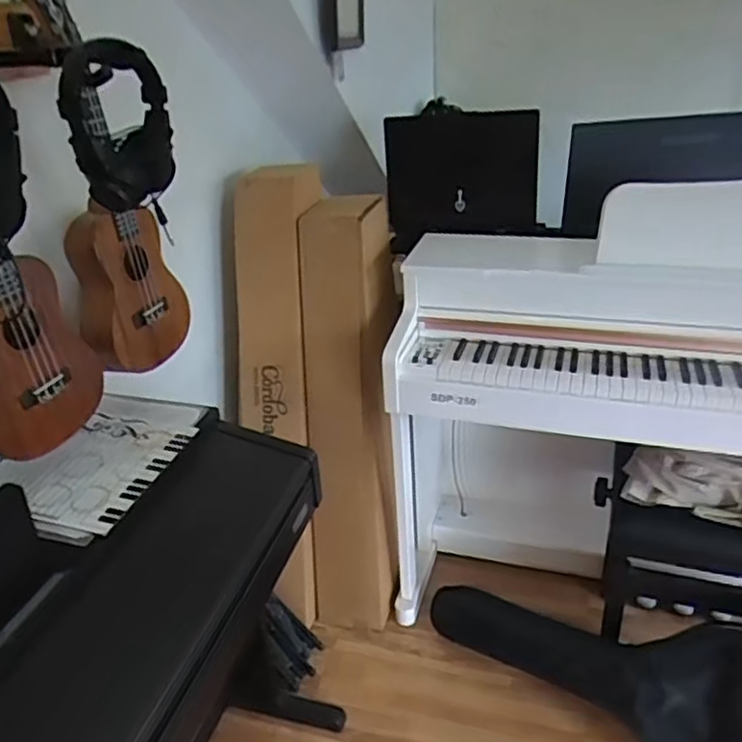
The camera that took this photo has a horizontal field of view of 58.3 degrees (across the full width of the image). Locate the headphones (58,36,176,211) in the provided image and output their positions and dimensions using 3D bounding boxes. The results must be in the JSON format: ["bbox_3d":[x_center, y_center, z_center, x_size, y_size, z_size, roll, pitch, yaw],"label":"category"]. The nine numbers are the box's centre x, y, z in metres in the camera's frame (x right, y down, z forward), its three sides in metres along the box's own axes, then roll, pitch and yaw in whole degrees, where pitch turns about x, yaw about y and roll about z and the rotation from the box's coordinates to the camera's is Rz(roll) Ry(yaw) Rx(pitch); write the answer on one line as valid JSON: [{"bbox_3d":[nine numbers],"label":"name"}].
[{"bbox_3d":[-0.333,-0.328,0.886,0.082,0.192,0.153,0,29,6],"label":"headphones"}]

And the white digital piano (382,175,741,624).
[{"bbox_3d":[0.738,0.145,1.436,1.384,0.976,0.469,5,30,16],"label":"white digital piano"}]

